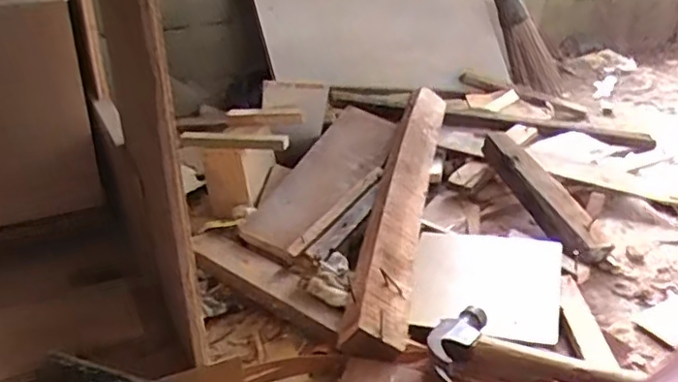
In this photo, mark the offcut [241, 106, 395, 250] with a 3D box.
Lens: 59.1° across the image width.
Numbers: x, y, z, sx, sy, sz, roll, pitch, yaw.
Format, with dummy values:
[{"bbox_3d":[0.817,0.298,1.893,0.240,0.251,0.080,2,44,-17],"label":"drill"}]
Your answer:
[{"bbox_3d":[-0.009,-0.037,0.997,0.121,0.027,0.417,20,37,15],"label":"offcut"}]

